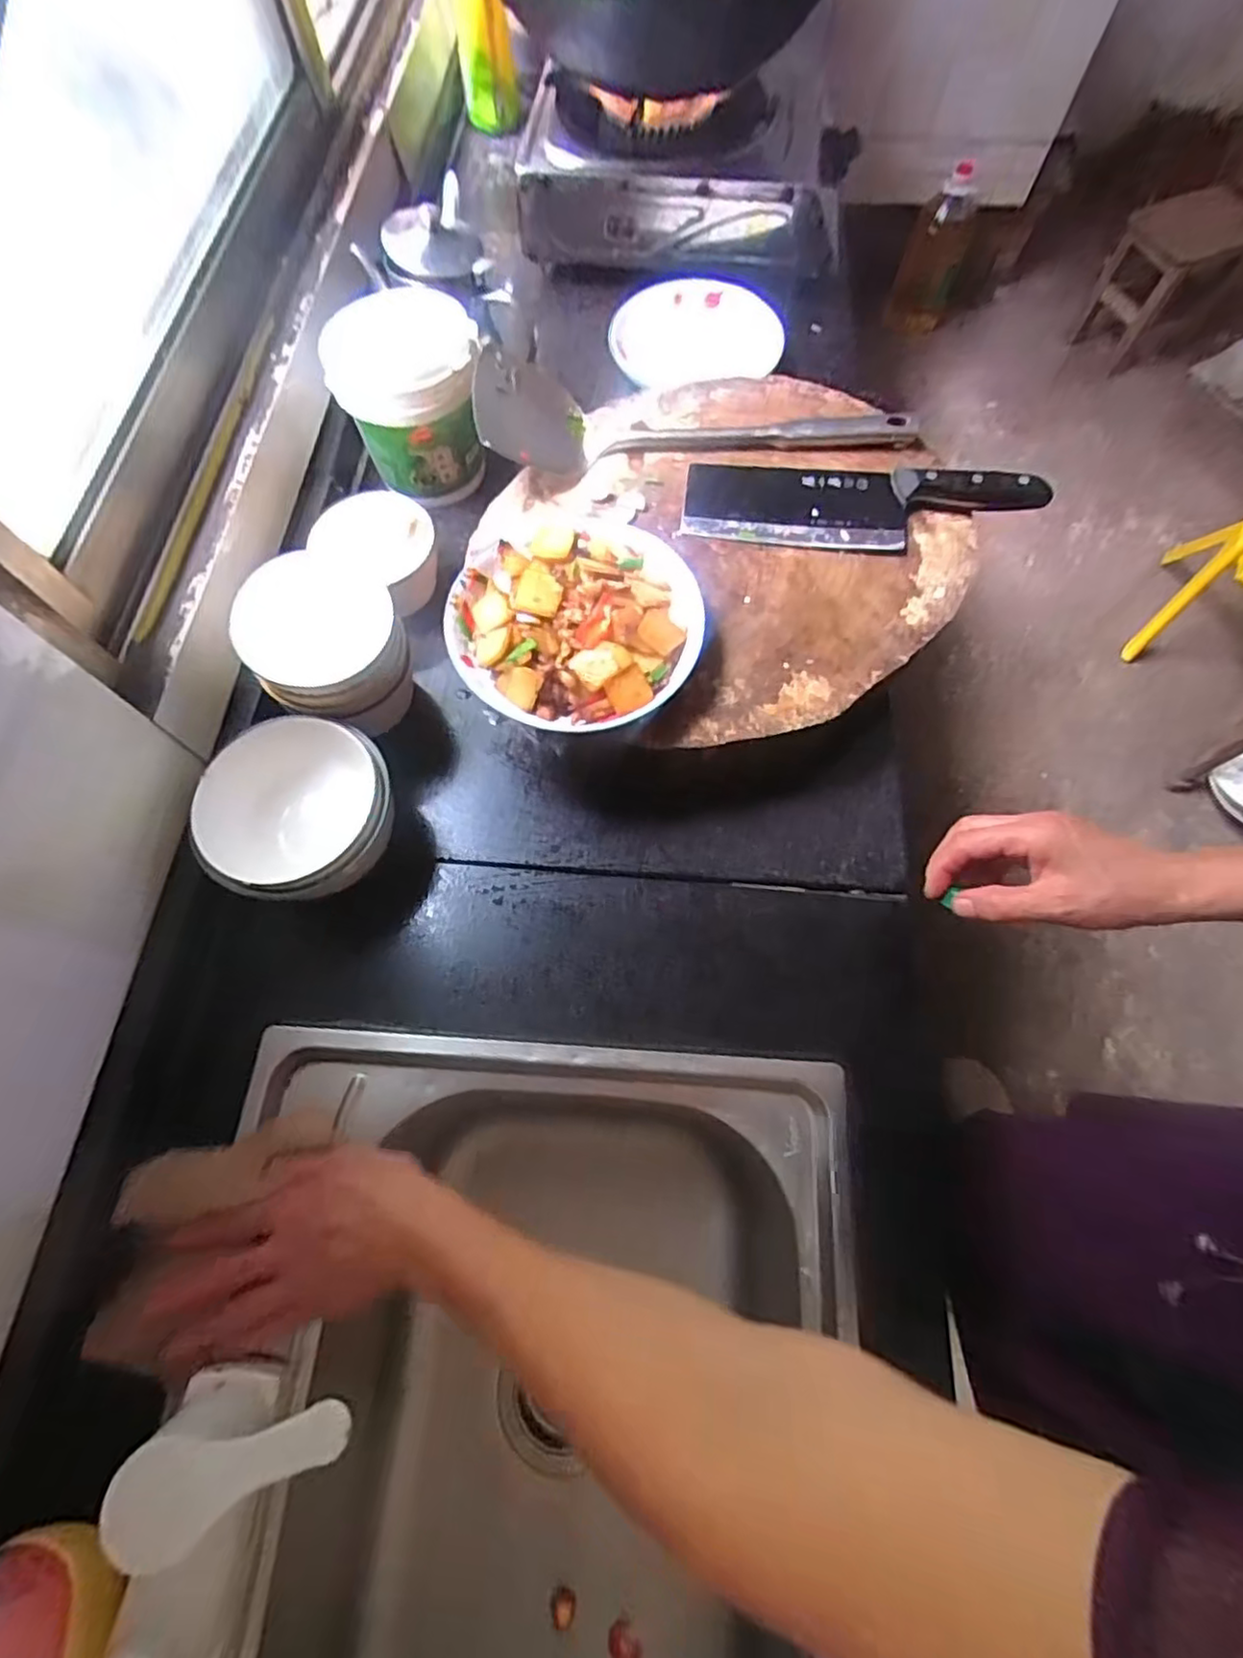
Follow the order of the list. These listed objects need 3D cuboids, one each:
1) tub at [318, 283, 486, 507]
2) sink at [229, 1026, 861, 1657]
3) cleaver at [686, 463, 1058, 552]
[{"bbox_3d":[-0.191,-0.397,0.621,0.128,0.133,0.118,0,69,1],"label":"tub"},{"bbox_3d":[-0.061,0.422,0.468,0.392,0.229,0.502,3,69,2],"label":"sink"},{"bbox_3d":[0.200,-0.272,0.554,0.289,0.024,0.083,9,69,5],"label":"cleaver"}]

